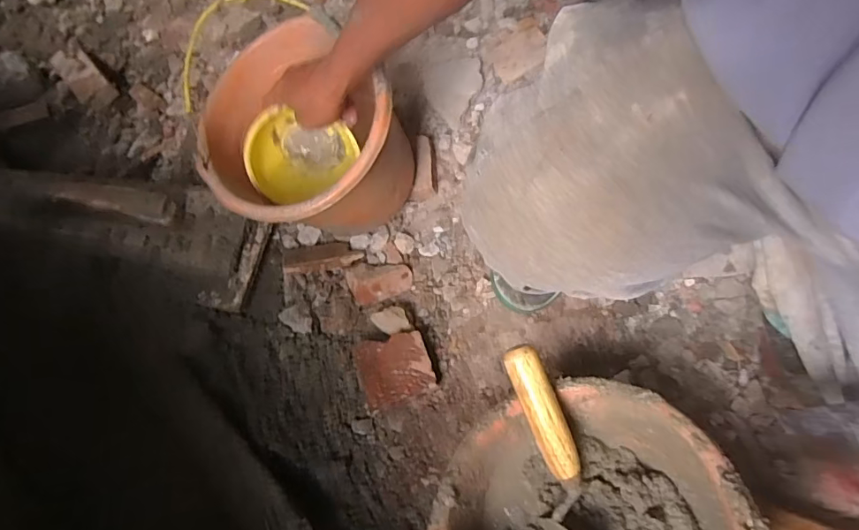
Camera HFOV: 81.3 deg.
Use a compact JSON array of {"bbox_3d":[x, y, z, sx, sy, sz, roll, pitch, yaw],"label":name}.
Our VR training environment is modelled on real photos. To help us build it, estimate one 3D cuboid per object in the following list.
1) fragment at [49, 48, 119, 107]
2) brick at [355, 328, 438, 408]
[{"bbox_3d":[-0.605,-0.328,0.871,0.058,0.034,0.140,-43,74,-8],"label":"fragment"},{"bbox_3d":[-0.044,0.133,0.642,0.090,0.034,0.081,-19,72,-1],"label":"brick"}]

